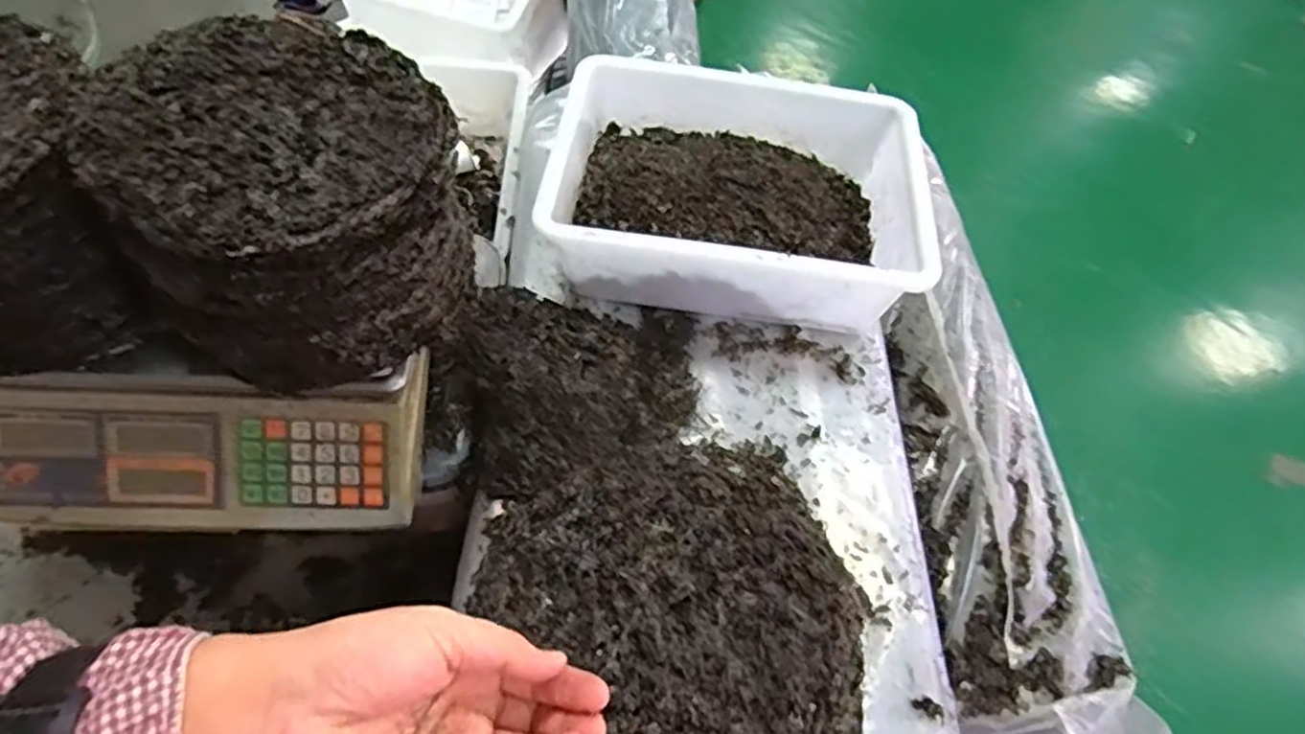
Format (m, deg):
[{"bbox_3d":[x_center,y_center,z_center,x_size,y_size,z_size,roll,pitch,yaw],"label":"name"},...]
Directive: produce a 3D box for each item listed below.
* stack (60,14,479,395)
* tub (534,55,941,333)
[{"bbox_3d":[-0.243,-0.114,0.519,0.205,0.138,0.204,2,56,-4],"label":"stack"},{"bbox_3d":[0.083,-0.181,0.764,0.351,0.101,0.268,8,56,1],"label":"tub"}]

